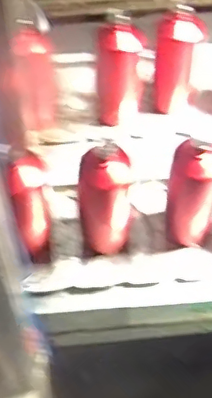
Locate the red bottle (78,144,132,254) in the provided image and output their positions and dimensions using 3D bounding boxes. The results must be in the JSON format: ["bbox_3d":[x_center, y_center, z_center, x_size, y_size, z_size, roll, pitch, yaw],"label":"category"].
[{"bbox_3d":[0.000,0.000,0.811,0.070,0.174,0.071,-3,56,1],"label":"red bottle"}]

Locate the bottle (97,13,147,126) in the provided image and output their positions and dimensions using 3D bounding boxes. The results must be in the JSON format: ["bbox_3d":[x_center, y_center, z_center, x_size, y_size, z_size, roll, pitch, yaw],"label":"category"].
[{"bbox_3d":[0.026,-0.214,0.958,0.075,0.196,0.063,-3,56,1],"label":"bottle"}]

